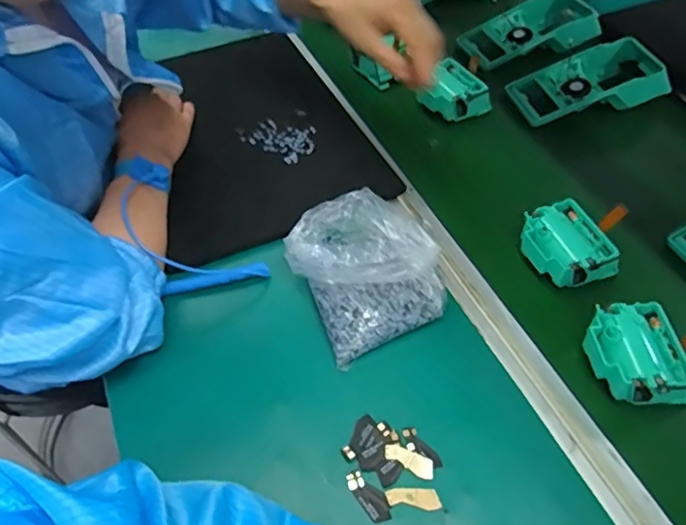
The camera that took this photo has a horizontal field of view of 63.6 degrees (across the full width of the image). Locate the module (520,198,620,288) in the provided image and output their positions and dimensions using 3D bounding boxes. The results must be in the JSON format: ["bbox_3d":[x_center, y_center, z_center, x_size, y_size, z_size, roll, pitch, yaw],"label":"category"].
[{"bbox_3d":[0.204,-0.011,0.516,0.069,0.044,0.079,-18,54,-16],"label":"module"}]

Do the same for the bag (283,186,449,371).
[{"bbox_3d":[0.022,0.000,0.483,0.118,0.056,0.137,-20,54,-17],"label":"bag"}]

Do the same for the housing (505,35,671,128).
[{"bbox_3d":[0.301,-0.221,0.680,0.189,0.044,0.094,-11,49,-9],"label":"housing"}]

